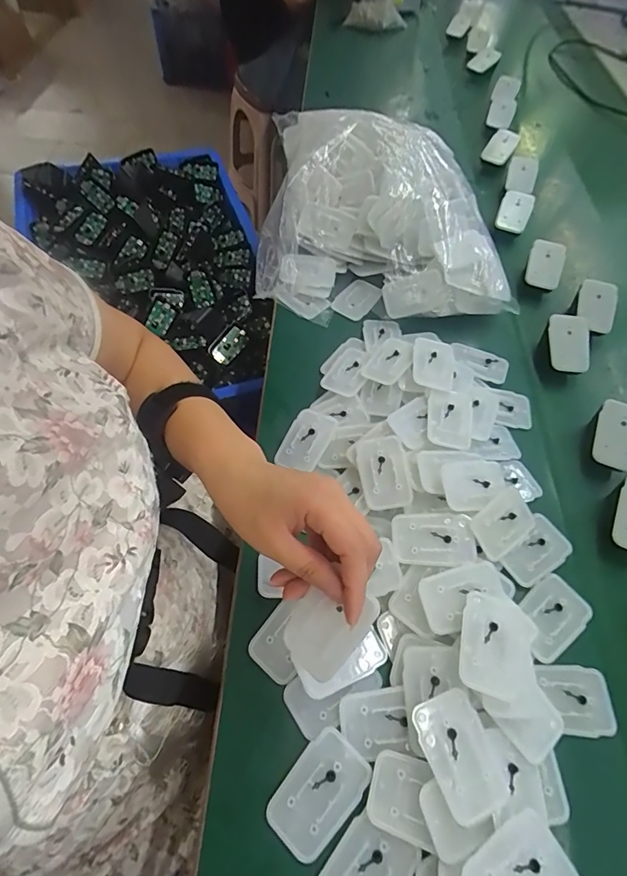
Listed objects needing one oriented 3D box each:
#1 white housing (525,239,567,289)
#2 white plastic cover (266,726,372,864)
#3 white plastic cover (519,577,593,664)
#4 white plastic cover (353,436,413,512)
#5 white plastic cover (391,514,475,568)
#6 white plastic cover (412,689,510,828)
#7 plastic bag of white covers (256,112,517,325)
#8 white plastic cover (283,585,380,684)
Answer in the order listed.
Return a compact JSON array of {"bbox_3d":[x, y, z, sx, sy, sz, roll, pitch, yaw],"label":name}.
[{"bbox_3d":[0.306,-0.228,0.578,0.044,0.058,0.013,21,25,26],"label":"white housing"},{"bbox_3d":[0.004,0.242,0.299,0.045,0.005,0.069,37,64,18],"label":"white plastic cover"},{"bbox_3d":[0.199,0.149,0.366,0.068,0.005,0.045,-32,66,-20],"label":"white plastic cover"},{"bbox_3d":[0.066,0.031,0.410,0.046,0.010,0.069,-4,59,-6],"label":"white plastic cover"},{"bbox_3d":[0.102,0.087,0.375,0.067,0.008,0.044,5,59,0],"label":"white plastic cover"},{"bbox_3d":[0.099,0.213,0.297,0.045,0.005,0.068,-17,64,-15],"label":"white plastic cover"},{"bbox_3d":[0.093,-0.295,0.570,0.311,0.129,0.279,8,59,2],"label":"plastic bag of white covers"},{"bbox_3d":[0.008,0.119,0.278,0.045,0.007,0.065,34,106,25],"label":"white plastic cover"}]

